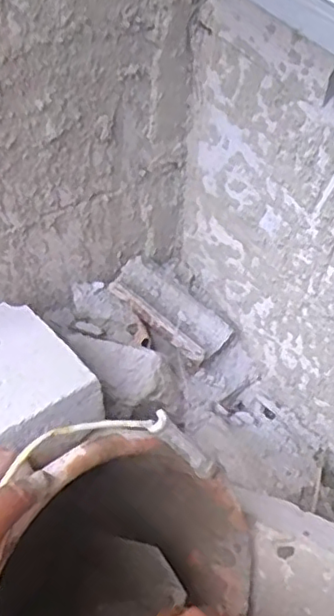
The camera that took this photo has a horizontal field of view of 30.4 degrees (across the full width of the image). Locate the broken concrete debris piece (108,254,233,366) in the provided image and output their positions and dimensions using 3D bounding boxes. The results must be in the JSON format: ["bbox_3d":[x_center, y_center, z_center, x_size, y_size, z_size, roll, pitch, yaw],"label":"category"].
[{"bbox_3d":[0.001,0.000,0.823,0.170,0.030,0.079,41,56,12],"label":"broken concrete debris piece"}]

